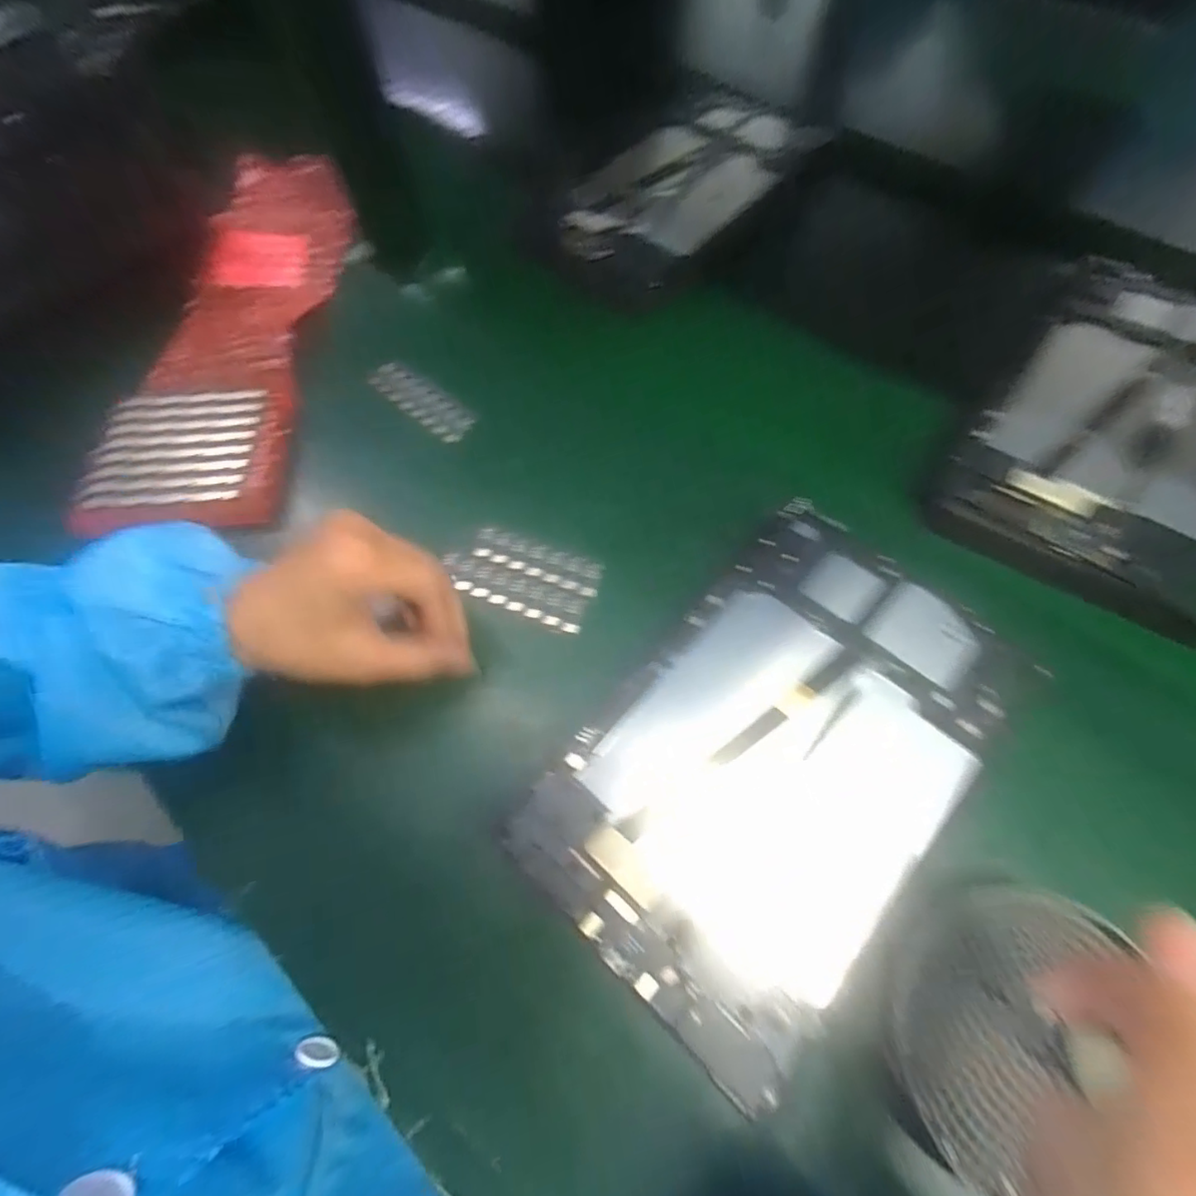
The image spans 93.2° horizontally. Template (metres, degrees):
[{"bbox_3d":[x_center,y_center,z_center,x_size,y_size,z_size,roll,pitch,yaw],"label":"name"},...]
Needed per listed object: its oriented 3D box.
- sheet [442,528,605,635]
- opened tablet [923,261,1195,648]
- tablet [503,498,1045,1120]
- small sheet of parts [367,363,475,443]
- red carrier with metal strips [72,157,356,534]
[{"bbox_3d":[-0.046,-0.014,0.343,0.091,0.004,0.048,20,68,12],"label":"sheet"},{"bbox_3d":[0.322,-0.103,0.342,0.146,0.014,0.247,34,71,17],"label":"opened tablet"},{"bbox_3d":[0.085,0.073,0.270,0.145,0.014,0.232,40,73,19],"label":"tablet"},{"bbox_3d":[-0.131,-0.145,0.414,0.097,0.007,0.028,37,81,20],"label":"small sheet of parts"},{"bbox_3d":[-0.282,-0.233,0.452,0.132,0.018,0.407,-2,65,2],"label":"red carrier with metal strips"}]

